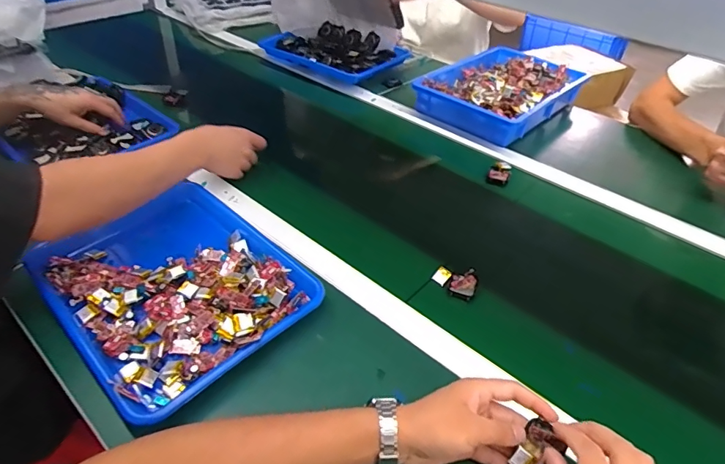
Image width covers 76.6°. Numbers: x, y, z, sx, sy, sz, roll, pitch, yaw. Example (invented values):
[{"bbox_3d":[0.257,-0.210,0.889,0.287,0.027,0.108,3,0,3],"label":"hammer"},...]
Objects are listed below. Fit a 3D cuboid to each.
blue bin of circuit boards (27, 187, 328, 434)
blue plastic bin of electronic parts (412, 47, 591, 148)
[{"bbox_3d":[-0.240,0.066,0.594,0.326,0.055,0.261,34,50,30],"label":"blue bin of circuit boards"},{"bbox_3d":[0.308,-0.313,1.015,0.246,0.062,0.359,34,50,30],"label":"blue plastic bin of electronic parts"}]

